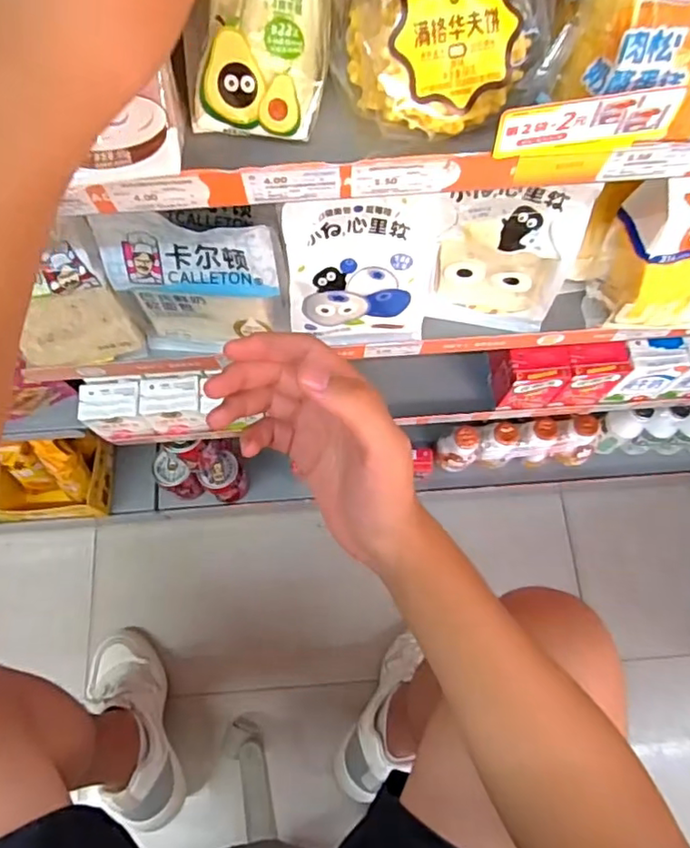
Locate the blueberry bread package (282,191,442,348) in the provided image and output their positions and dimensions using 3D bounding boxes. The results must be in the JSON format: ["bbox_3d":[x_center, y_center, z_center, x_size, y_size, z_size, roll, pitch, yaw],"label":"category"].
[{"bbox_3d":[0.016,-0.118,0.472,0.116,0.154,0.041,-3,71,-1],"label":"blueberry bread package"}]

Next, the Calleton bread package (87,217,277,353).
[{"bbox_3d":[-0.118,-0.107,0.482,0.131,0.146,0.035,2,71,1],"label":"Calleton bread package"}]

